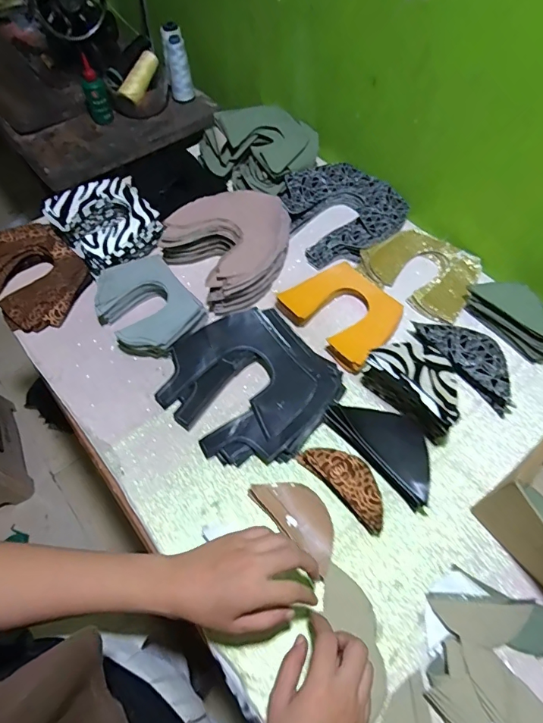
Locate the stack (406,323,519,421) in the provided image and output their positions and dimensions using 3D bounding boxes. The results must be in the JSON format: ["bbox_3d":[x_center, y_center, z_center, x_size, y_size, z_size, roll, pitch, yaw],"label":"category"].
[{"bbox_3d":[0.268,-0.008,0.595,0.074,0.029,0.157,-38,65,-16],"label":"stack"}]

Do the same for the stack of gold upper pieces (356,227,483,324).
[{"bbox_3d":[0.231,-0.141,0.672,0.159,0.034,0.135,39,70,22],"label":"stack of gold upper pieces"}]

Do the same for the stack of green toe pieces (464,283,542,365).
[{"bbox_3d":[0.336,-0.063,0.610,0.055,0.049,0.133,-34,63,-18],"label":"stack of green toe pieces"}]

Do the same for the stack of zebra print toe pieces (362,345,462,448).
[{"bbox_3d":[0.178,0.031,0.543,0.063,0.081,0.125,-40,67,-21],"label":"stack of zebra print toe pieces"}]

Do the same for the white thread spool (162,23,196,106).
[{"bbox_3d":[-0.189,-0.601,0.903,0.048,0.122,0.051,0,59,0],"label":"white thread spool"}]

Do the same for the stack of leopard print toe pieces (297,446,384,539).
[{"bbox_3d":[0.090,0.136,0.512,0.049,0.019,0.118,-40,66,-17],"label":"stack of leopard print toe pieces"}]

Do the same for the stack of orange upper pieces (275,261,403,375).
[{"bbox_3d":[0.100,-0.072,0.629,0.119,0.024,0.154,-40,66,-17],"label":"stack of orange upper pieces"}]

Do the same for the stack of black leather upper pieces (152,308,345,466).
[{"bbox_3d":[-0.028,0.030,0.570,0.187,0.025,0.199,-41,66,-17],"label":"stack of black leather upper pieces"}]

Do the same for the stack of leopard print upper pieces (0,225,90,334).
[{"bbox_3d":[-0.361,-0.129,0.673,0.138,0.050,0.172,-40,66,-17],"label":"stack of leopard print upper pieces"}]

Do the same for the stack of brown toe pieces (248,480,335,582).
[{"bbox_3d":[0.032,0.174,0.499,0.054,0.014,0.119,-38,65,-16],"label":"stack of brown toe pieces"}]

